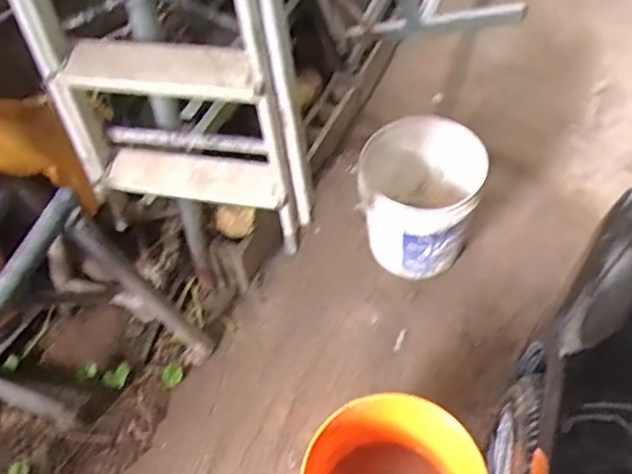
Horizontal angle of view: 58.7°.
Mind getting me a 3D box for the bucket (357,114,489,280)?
[{"bbox_3d":[0.263,-0.099,1.488,0.312,0.302,0.338,11,49,16],"label":"bucket"}]

